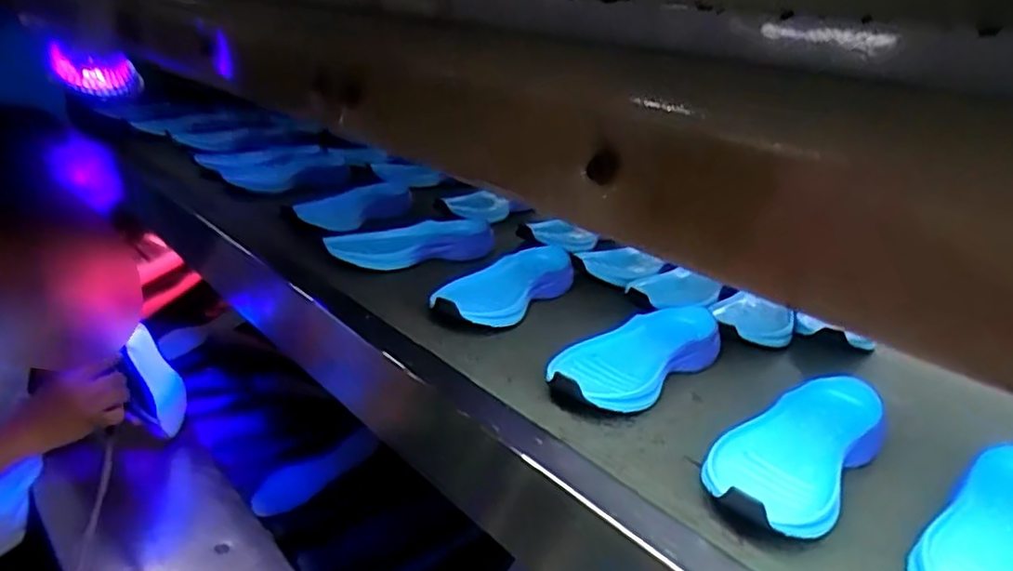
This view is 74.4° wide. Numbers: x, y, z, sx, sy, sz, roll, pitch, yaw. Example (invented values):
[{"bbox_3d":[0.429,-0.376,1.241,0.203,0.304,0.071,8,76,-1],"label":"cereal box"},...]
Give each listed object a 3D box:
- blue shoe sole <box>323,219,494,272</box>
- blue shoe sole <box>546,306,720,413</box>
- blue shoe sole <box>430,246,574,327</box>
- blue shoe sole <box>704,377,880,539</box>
[{"bbox_3d":[-0.126,-0.057,0.882,0.217,0.034,0.089,0,24,-27],"label":"blue shoe sole"},{"bbox_3d":[0.131,0.070,0.654,0.092,0.039,0.245,25,26,35],"label":"blue shoe sole"},{"bbox_3d":[-0.003,0.001,0.776,0.091,0.044,0.231,23,24,26],"label":"blue shoe sole"},{"bbox_3d":[0.226,0.129,0.522,0.094,0.047,0.232,24,26,34],"label":"blue shoe sole"}]

